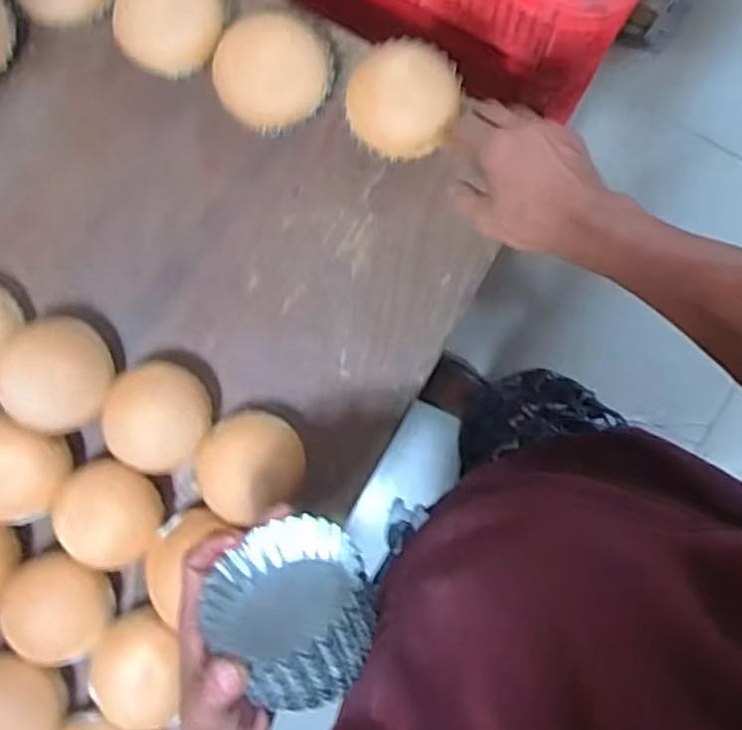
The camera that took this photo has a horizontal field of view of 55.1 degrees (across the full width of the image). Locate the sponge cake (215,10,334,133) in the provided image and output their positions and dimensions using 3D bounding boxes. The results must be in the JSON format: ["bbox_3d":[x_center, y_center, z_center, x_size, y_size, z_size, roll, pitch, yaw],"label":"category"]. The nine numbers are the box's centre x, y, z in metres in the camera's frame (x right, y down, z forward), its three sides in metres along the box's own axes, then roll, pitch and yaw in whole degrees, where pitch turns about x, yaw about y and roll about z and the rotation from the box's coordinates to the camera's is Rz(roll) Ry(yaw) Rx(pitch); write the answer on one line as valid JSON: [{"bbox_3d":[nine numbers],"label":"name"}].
[{"bbox_3d":[-0.080,-0.244,0.596,0.096,0.044,0.081,-20,91,3],"label":"sponge cake"}]

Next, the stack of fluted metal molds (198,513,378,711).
[{"bbox_3d":[-0.049,0.156,0.456,0.104,0.106,0.066,-31,122,-12],"label":"stack of fluted metal molds"}]

